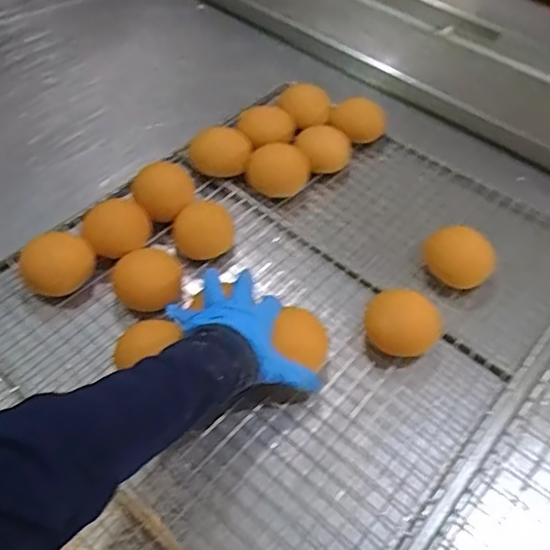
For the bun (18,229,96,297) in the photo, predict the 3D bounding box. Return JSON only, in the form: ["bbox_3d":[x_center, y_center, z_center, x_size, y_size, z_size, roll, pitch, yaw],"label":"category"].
[{"bbox_3d":[-0.251,-0.014,0.655,0.076,0.053,0.068,-27,57,-23],"label":"bun"}]

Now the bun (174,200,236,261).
[{"bbox_3d":[-0.088,-0.060,0.713,0.072,0.037,0.075,1,51,-2],"label":"bun"}]

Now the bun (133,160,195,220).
[{"bbox_3d":[-0.143,-0.102,0.733,0.076,0.055,0.081,-6,51,-8],"label":"bun"}]

